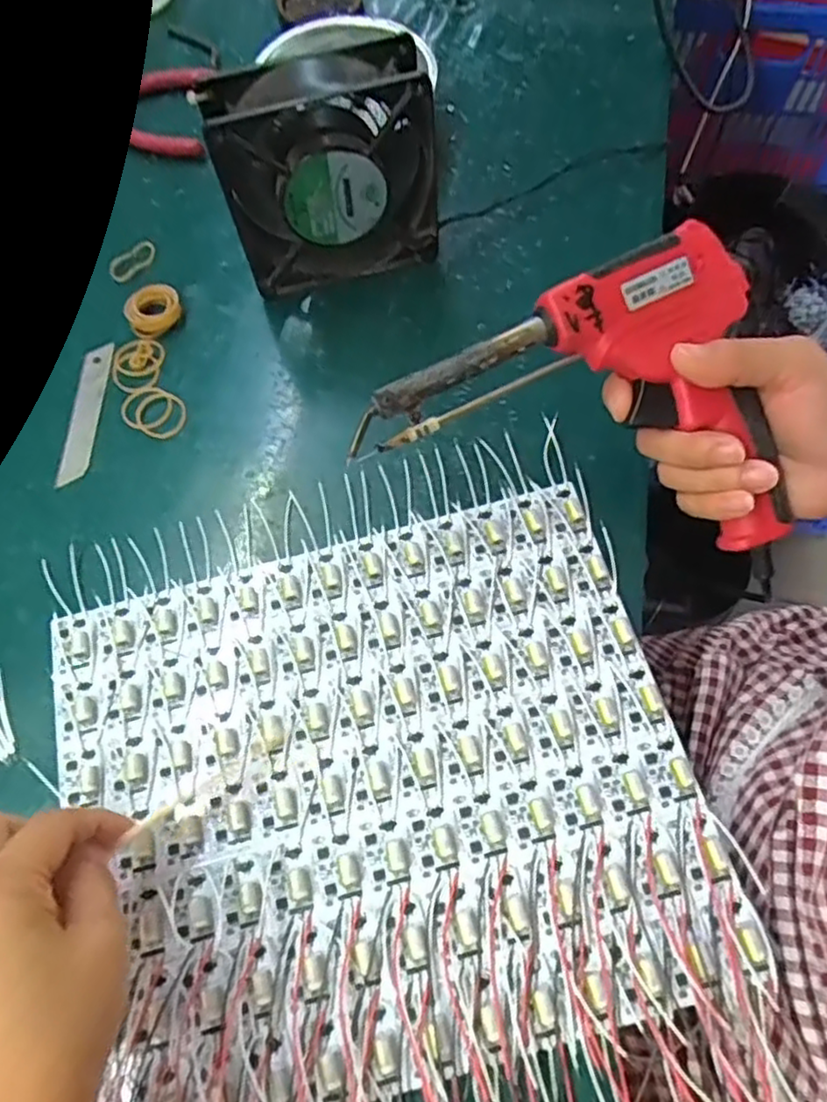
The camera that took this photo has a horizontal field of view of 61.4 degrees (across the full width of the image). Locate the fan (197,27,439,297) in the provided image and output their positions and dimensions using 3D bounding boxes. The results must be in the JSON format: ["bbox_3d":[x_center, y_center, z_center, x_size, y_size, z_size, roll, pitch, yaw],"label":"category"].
[{"bbox_3d":[-0.048,-0.219,0.414,0.120,0.124,0.049,-9,66,0],"label":"fan"}]

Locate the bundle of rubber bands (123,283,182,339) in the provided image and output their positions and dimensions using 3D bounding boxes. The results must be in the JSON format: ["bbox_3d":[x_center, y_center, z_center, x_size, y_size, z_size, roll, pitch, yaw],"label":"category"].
[{"bbox_3d":[-0.168,-0.158,0.450,0.033,0.013,0.042,4,66,4],"label":"bundle of rubber bands"}]

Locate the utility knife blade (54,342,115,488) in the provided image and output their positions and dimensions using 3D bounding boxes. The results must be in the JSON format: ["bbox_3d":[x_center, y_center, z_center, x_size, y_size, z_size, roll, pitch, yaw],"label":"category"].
[{"bbox_3d":[-0.200,-0.086,0.427,0.019,0.004,0.098,-1,66,2],"label":"utility knife blade"}]

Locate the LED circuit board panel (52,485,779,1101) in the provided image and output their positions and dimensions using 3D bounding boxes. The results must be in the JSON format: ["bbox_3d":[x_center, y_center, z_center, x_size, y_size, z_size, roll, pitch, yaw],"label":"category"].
[{"bbox_3d":[-0.017,0.105,0.328,0.276,0.011,0.238,-15,66,-4],"label":"LED circuit board panel"}]

